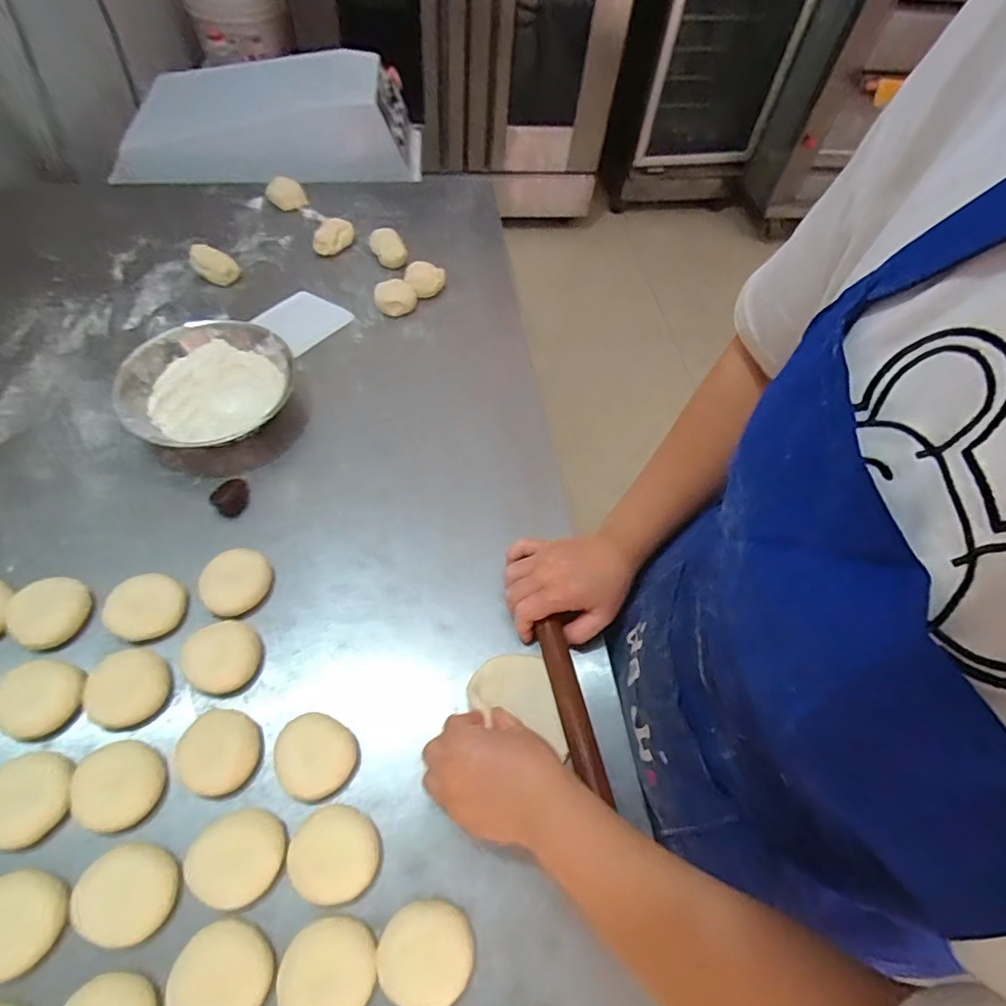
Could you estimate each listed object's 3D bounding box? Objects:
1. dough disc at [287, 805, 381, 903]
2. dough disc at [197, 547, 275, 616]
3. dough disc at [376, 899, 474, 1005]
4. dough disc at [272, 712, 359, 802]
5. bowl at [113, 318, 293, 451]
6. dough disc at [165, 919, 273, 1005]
[{"bbox_3d":[-0.134,0.276,0.436,0.067,0.007,0.065,2,57,-3],"label":"dough disc"},{"bbox_3d":[-0.264,0.078,0.546,0.060,0.028,0.065,2,57,-3],"label":"dough disc"},{"bbox_3d":[-0.057,0.337,0.411,0.067,0.022,0.063,2,57,-3],"label":"dough disc"},{"bbox_3d":[-0.161,0.215,0.469,0.065,0.021,0.062,2,57,-3],"label":"dough disc"},{"bbox_3d":[-0.344,-0.136,0.655,0.181,0.052,0.179,2,57,-3],"label":"bowl"},{"bbox_3d":[-0.202,0.340,0.395,0.069,0.008,0.063,2,57,-3],"label":"dough disc"}]

